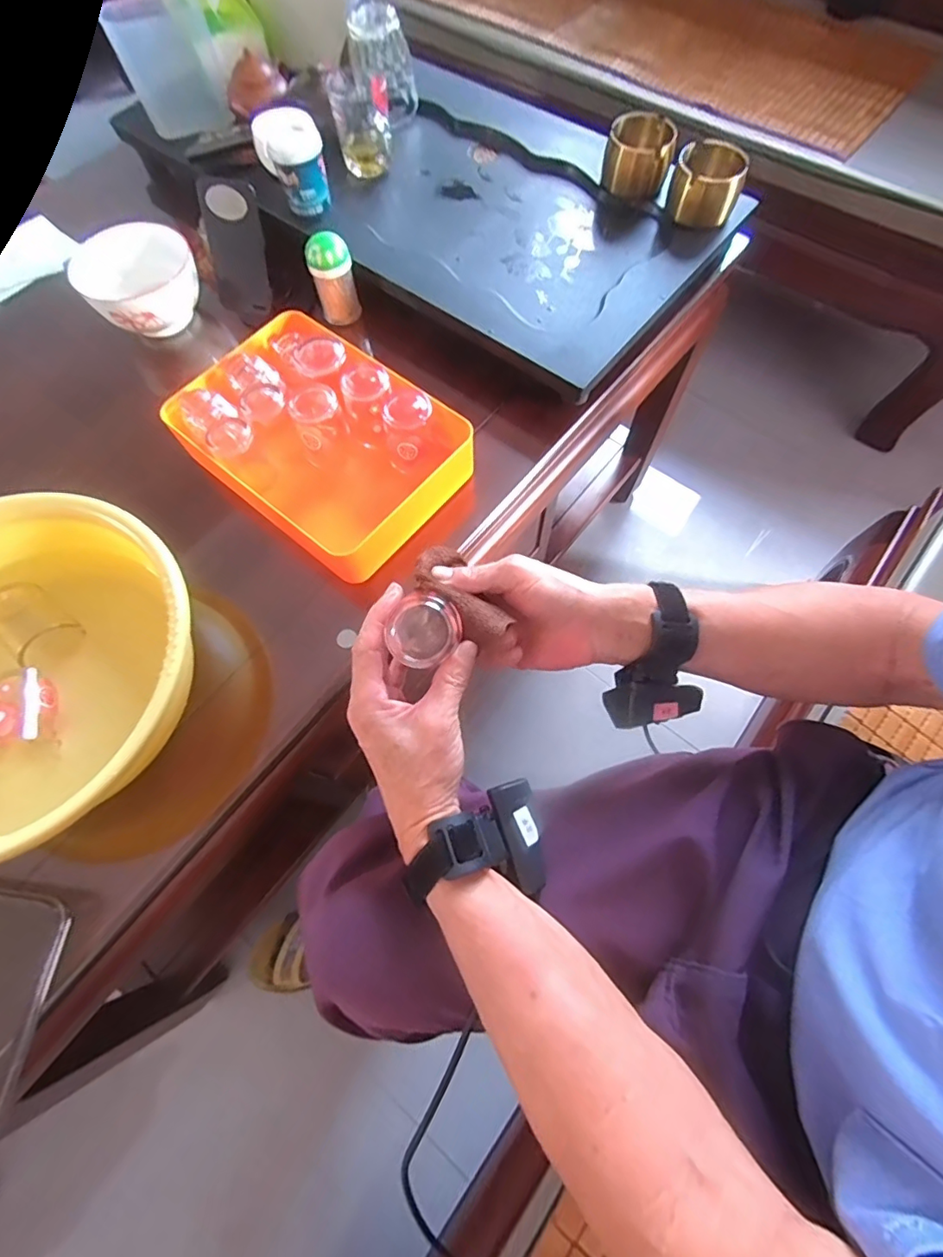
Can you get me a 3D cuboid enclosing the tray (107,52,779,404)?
[{"bbox_3d":[-0.054,-0.590,0.677,0.743,0.037,0.395,35,74,13],"label":"tray"}]

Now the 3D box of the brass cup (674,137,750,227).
[{"bbox_3d":[0.269,-0.509,0.602,0.075,0.057,0.069,15,70,6],"label":"brass cup"}]

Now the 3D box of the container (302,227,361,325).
[{"bbox_3d":[-0.161,-0.409,0.613,0.047,0.081,0.040,-9,69,-2],"label":"container"}]

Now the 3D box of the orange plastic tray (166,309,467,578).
[{"bbox_3d":[-0.154,-0.191,0.555,0.274,0.097,0.194,37,74,14],"label":"orange plastic tray"}]

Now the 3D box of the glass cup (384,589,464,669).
[{"bbox_3d":[-0.034,0.000,0.369,0.054,0.051,0.054,0,90,-10],"label":"glass cup"}]

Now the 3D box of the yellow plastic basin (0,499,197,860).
[{"bbox_3d":[-0.365,0.031,0.433,0.282,0.083,0.270,0,69,1],"label":"yellow plastic basin"}]

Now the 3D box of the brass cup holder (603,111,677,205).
[{"bbox_3d":[0.198,-0.561,0.624,0.076,0.060,0.068,8,70,4],"label":"brass cup holder"}]

